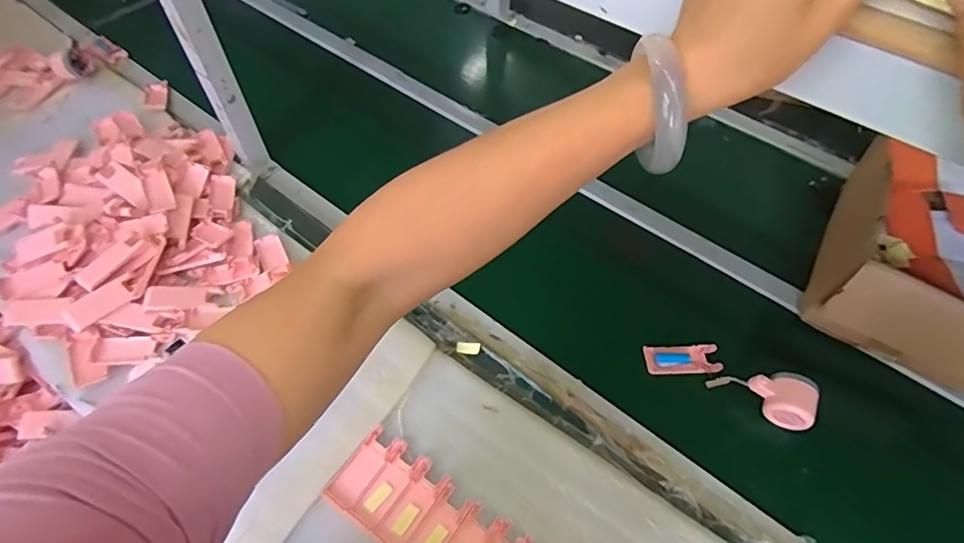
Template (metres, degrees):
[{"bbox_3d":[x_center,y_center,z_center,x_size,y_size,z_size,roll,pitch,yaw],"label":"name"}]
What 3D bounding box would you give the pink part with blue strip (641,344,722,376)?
[{"bbox_3d":[0.285,0.127,0.746,0.104,0.007,0.043,-2,56,-1],"label":"pink part with blue strip"}]

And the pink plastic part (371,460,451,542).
[{"bbox_3d":[-0.084,0.284,0.634,0.041,0.004,0.101,31,61,19],"label":"pink plastic part"}]

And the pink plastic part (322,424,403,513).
[{"bbox_3d":[-0.148,0.242,0.649,0.041,0.008,0.101,32,61,19],"label":"pink plastic part"}]

